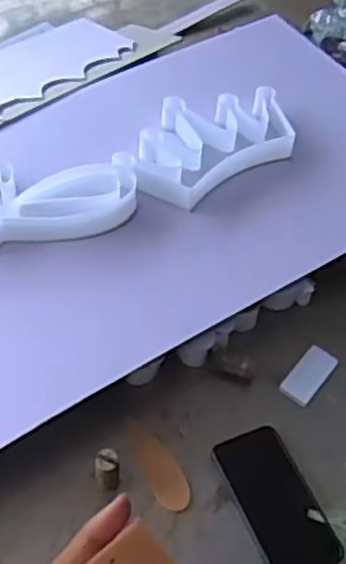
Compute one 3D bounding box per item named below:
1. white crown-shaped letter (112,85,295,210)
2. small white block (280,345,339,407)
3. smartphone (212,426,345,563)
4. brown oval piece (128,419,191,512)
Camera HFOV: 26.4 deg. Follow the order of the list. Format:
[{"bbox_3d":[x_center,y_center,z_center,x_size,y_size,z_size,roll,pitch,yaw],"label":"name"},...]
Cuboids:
[{"bbox_3d":[0.044,-0.201,1.046,0.266,0.037,0.162,-27,60,-23],"label":"white crown-shaped letter"},{"bbox_3d":[0.168,0.114,0.904,0.039,0.006,0.086,33,57,20],"label":"small white block"},{"bbox_3d":[0.111,0.234,0.786,0.079,0.019,0.163,-20,58,-11],"label":"smartphone"},{"bbox_3d":[-0.014,0.200,0.819,0.039,0.004,0.117,-18,56,-17],"label":"brown oval piece"}]

